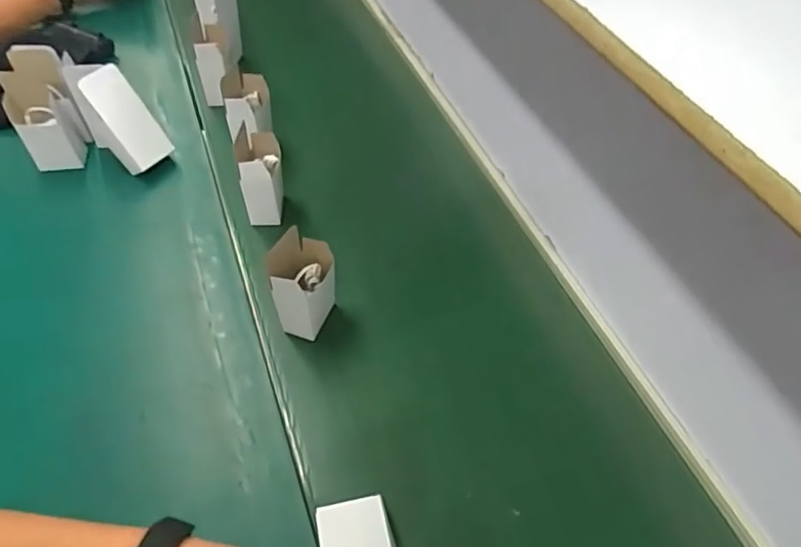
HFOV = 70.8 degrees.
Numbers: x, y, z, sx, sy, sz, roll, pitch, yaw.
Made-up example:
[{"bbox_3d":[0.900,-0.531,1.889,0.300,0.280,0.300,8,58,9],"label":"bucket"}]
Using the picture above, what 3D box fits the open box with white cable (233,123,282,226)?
[{"bbox_3d":[-0.194,-0.132,0.789,0.050,0.125,0.080,-2,50,-4],"label":"open box with white cable"}]

